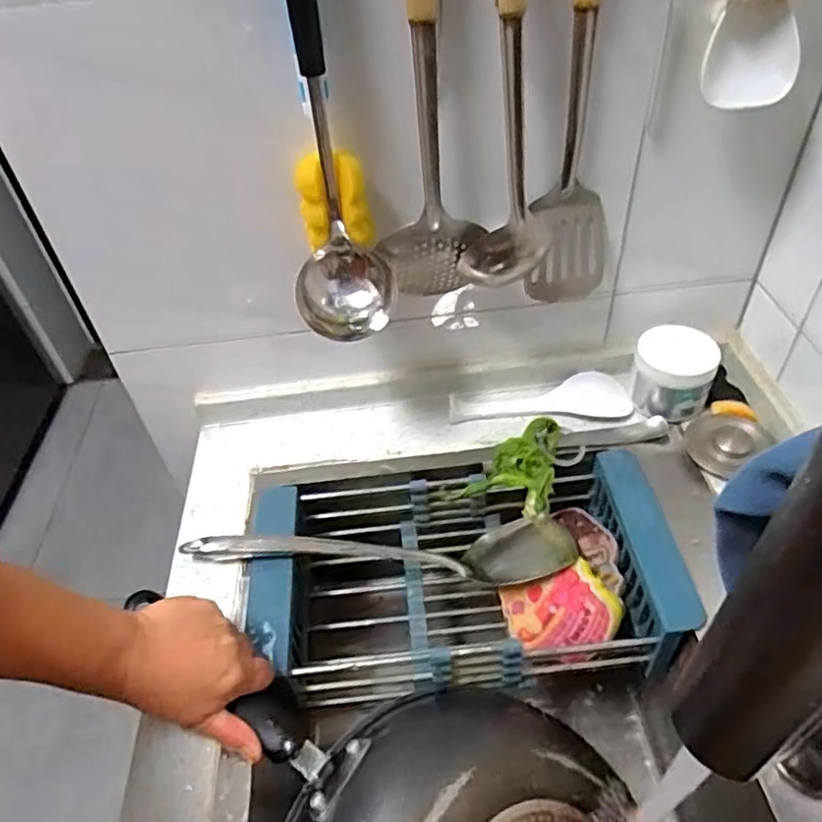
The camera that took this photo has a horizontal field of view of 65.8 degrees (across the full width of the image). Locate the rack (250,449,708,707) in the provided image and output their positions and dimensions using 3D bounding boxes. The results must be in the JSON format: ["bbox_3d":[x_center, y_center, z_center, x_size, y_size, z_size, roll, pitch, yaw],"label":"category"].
[{"bbox_3d":[0.022,0.160,0.611,0.344,0.085,0.201,-6,44,-1],"label":"rack"}]

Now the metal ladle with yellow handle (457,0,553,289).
[{"bbox_3d":[0.076,-0.242,0.474,0.070,0.325,0.060,5,45,11],"label":"metal ladle with yellow handle"}]

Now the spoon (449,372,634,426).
[{"bbox_3d":[0.141,-0.015,0.701,0.193,0.018,0.059,-2,44,3],"label":"spoon"}]

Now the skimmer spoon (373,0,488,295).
[{"bbox_3d":[0.014,-0.242,0.493,0.082,0.344,0.066,5,45,11],"label":"skimmer spoon"}]

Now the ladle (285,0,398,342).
[{"bbox_3d":[-0.066,-0.204,0.468,0.082,0.313,0.081,-9,44,-3],"label":"ladle"}]

